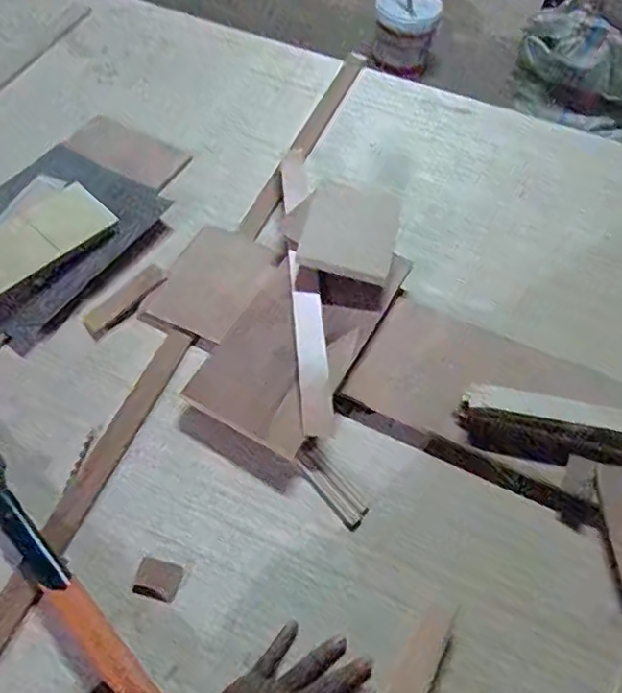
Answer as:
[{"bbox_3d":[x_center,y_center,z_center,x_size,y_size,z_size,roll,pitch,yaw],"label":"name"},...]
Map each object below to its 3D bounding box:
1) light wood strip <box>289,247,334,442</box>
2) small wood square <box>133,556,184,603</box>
[{"bbox_3d":[-0.001,-0.006,0.761,0.042,0.010,0.247,1,64,-16],"label":"light wood strip"},{"bbox_3d":[-0.163,0.251,0.629,0.045,0.004,0.039,14,58,5],"label":"small wood square"}]

